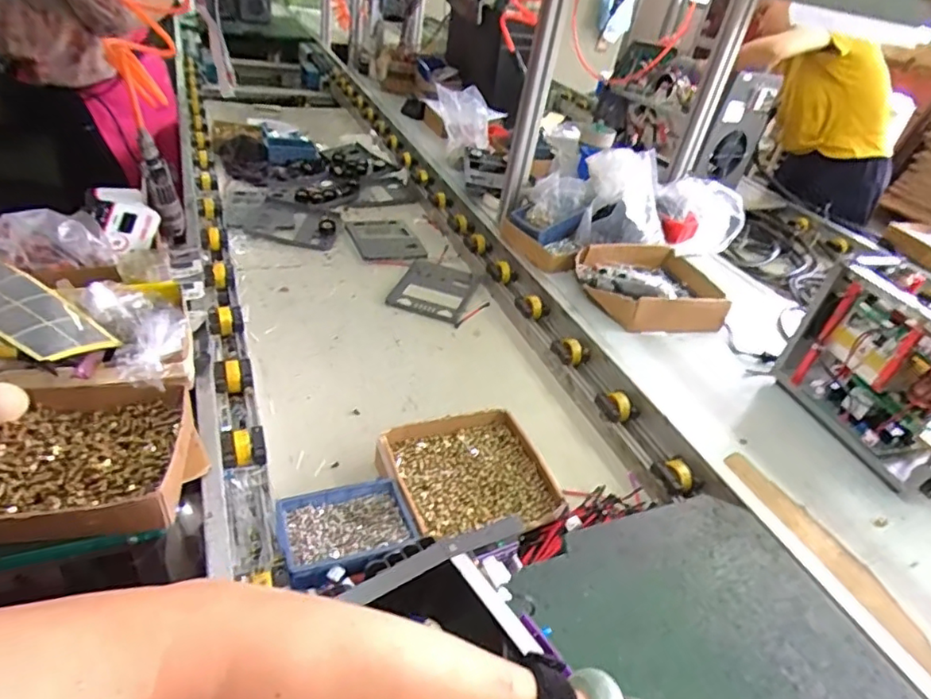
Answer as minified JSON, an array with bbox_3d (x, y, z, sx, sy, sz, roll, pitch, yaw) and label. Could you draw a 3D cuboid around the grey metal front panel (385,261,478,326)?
[{"bbox_3d":[-0.065,-0.127,1.201,0.155,0.019,0.189,17,36,9],"label":"grey metal front panel"}]

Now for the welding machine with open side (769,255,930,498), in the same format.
[{"bbox_3d":[0.643,0.043,0.830,0.129,0.225,0.298,-4,38,-19],"label":"welding machine with open side"}]

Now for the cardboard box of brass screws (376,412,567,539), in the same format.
[{"bbox_3d":[0.004,0.176,0.771,0.211,0.051,0.205,-10,41,-26],"label":"cardboard box of brass screws"}]

